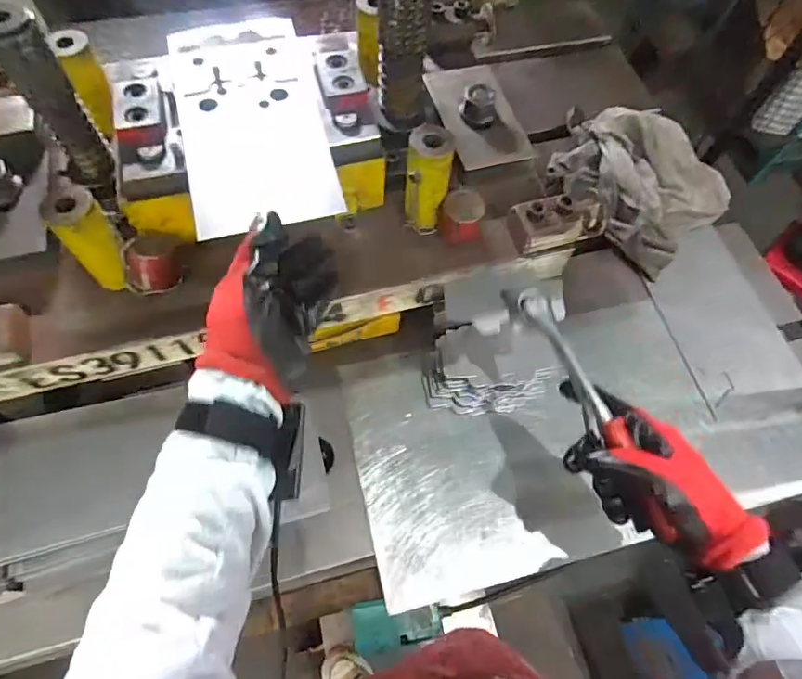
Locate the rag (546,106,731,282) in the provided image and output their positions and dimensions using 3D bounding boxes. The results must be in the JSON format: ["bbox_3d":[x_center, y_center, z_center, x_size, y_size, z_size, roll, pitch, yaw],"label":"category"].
[{"bbox_3d":[0.304,-0.234,0.702,0.187,0.069,0.262,-36,70,-18],"label":"rag"}]

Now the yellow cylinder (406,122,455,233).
[{"bbox_3d":[0.026,-0.148,0.490,0.039,0.101,0.039,7,63,2],"label":"yellow cylinder"}]

